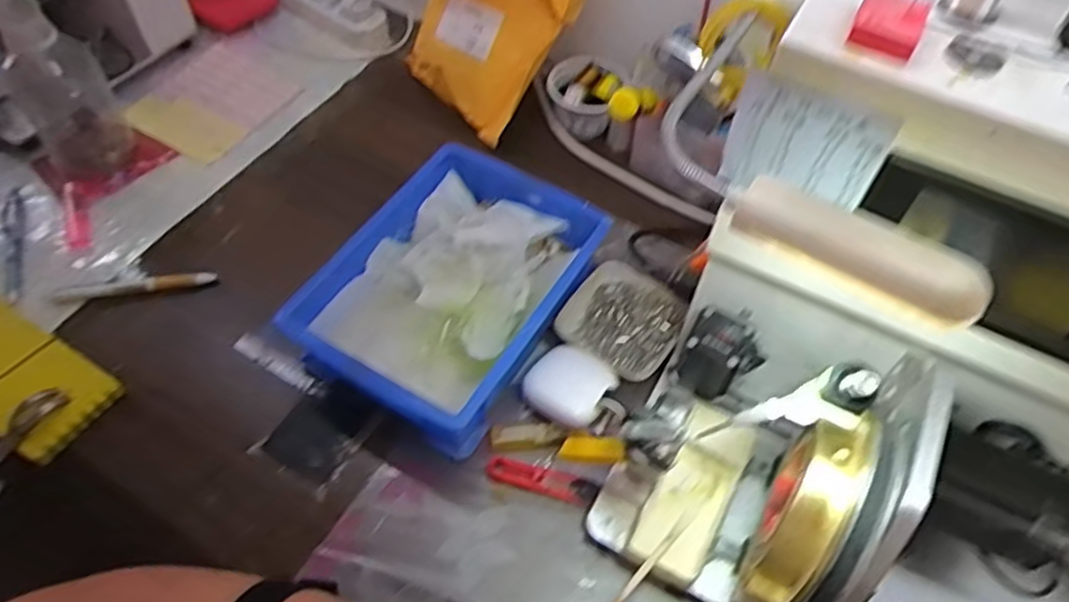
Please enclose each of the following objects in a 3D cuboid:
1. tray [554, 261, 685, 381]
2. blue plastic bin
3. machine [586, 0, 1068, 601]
[{"bbox_3d":[0.077,0.018,0.639,0.098,0.022,0.098,34,61,19],"label":"tray"},{"bbox_3d":[-0.064,-0.012,0.622,0.176,0.069,0.249,28,59,16],"label":"blue plastic bin"},{"bbox_3d":[0.234,0.064,0.403,0.367,0.329,0.237,19,57,11],"label":"machine"}]

